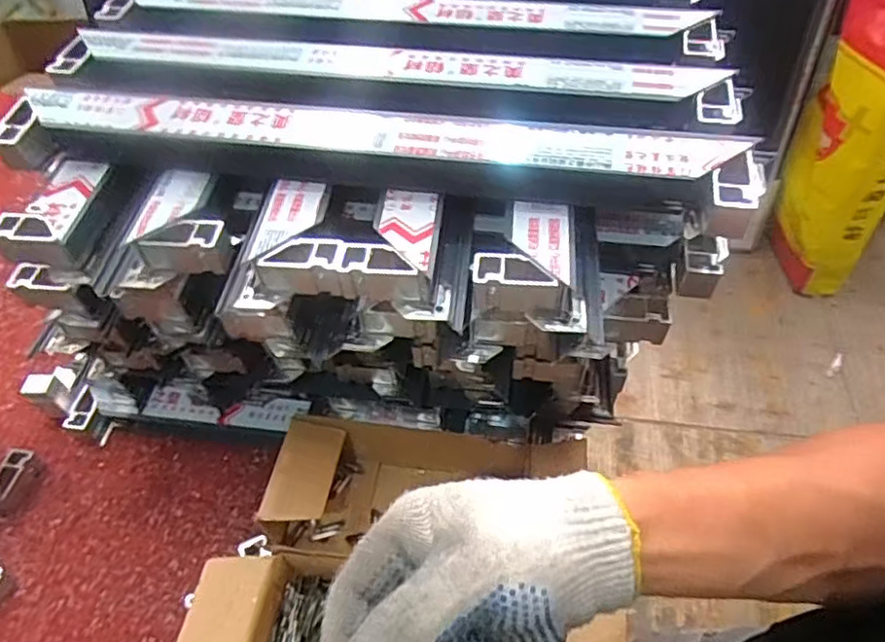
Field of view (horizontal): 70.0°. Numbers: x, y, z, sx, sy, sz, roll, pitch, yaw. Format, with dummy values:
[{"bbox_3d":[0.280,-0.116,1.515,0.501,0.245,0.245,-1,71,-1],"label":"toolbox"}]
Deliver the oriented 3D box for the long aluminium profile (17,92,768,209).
[{"bbox_3d":[-0.040,-0.110,0.405,0.471,0.036,0.059,7,52,8],"label":"long aluminium profile"}]

